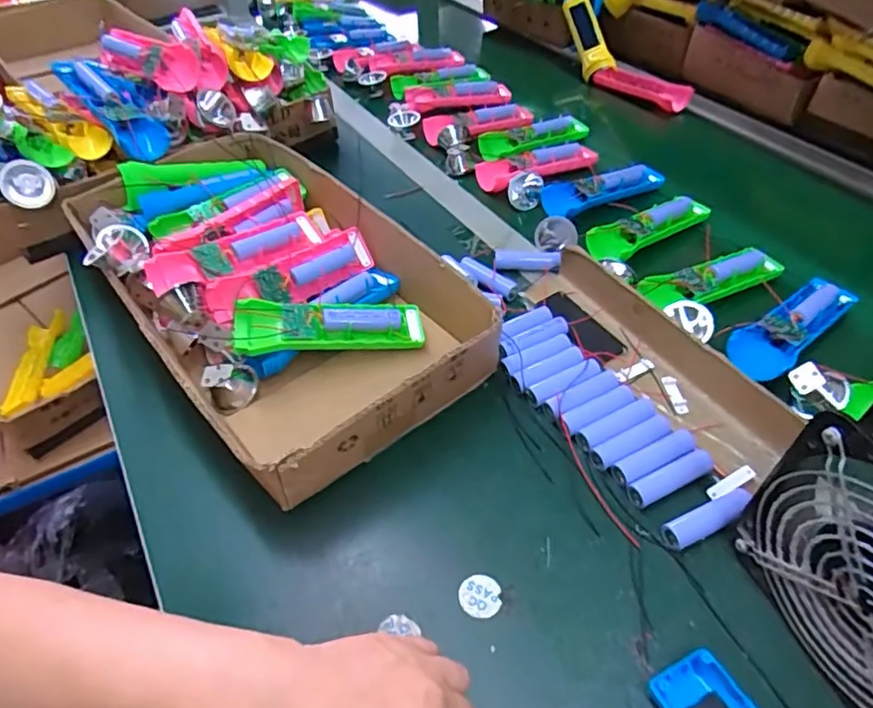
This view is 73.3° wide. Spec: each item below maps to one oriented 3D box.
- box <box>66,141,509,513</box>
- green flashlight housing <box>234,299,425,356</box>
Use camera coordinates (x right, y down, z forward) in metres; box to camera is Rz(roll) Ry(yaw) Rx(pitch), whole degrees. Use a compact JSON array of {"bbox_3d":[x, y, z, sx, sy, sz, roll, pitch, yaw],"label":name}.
[{"bbox_3d":[-0.157,-0.066,0.544,0.231,0.085,0.421,-34,52,-26],"label":"box"},{"bbox_3d":[-0.087,-0.024,0.497,0.155,0.032,0.047,-1,46,-18],"label":"green flashlight housing"}]

